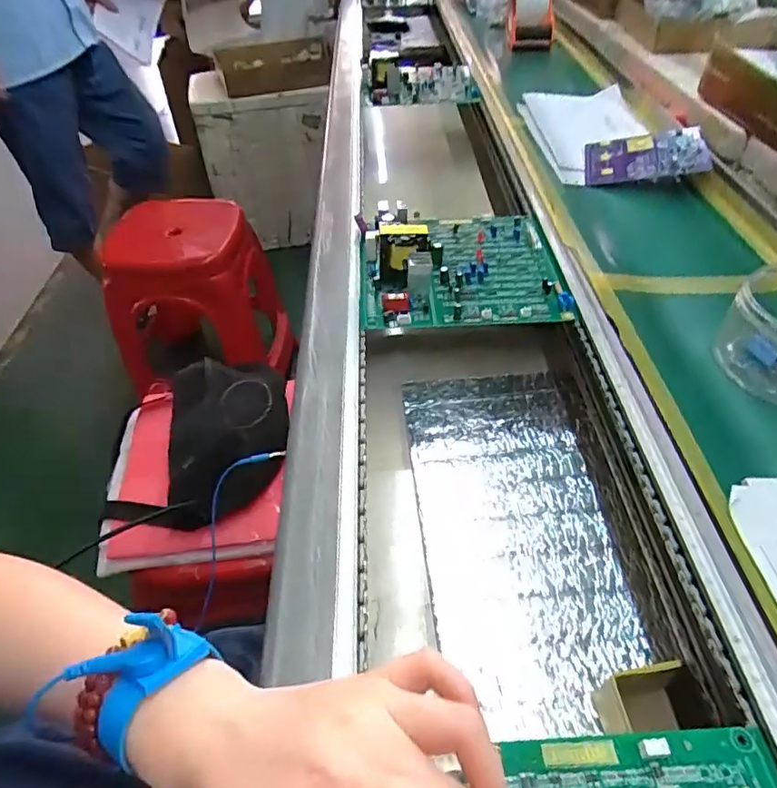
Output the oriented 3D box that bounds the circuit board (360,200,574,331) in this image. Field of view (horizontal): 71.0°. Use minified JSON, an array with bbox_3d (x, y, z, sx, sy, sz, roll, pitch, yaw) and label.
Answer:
[{"bbox_3d":[0.063,-0.136,0.516,0.184,0.051,0.178,-5,44,-1],"label":"circuit board"}]

